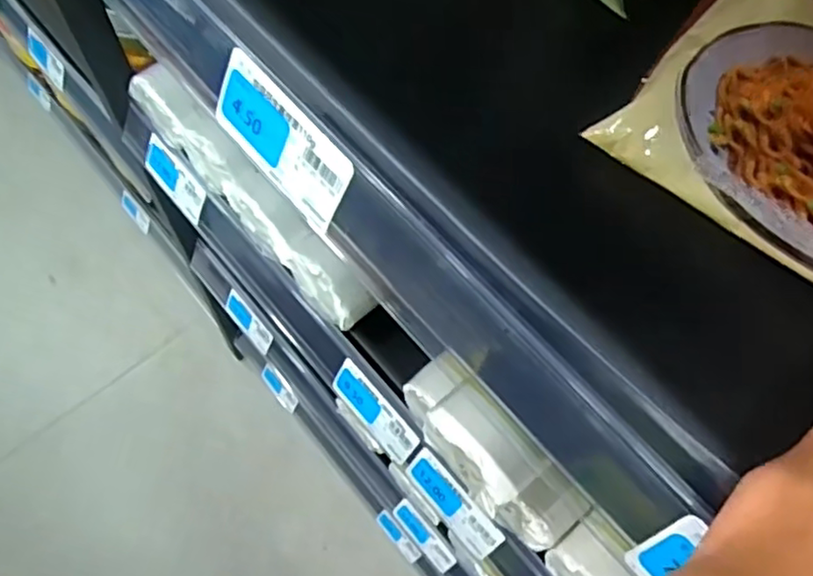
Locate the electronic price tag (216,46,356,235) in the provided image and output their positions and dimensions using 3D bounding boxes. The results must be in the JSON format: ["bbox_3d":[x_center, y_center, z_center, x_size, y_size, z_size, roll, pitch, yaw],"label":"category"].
[{"bbox_3d":[-0.053,-0.062,0.283,0.077,0.035,0.004,47,39,15],"label":"electronic price tag"}]

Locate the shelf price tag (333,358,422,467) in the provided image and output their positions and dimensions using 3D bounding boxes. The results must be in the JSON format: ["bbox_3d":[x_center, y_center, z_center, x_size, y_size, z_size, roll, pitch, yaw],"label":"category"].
[{"bbox_3d":[-0.022,0.089,0.488,0.082,0.036,0.007,47,31,17],"label":"shelf price tag"}]

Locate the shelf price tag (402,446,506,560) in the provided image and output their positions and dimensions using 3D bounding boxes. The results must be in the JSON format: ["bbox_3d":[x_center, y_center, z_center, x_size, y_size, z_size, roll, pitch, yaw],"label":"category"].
[{"bbox_3d":[0.033,0.148,0.467,0.081,0.036,0.011,46,36,16],"label":"shelf price tag"}]

